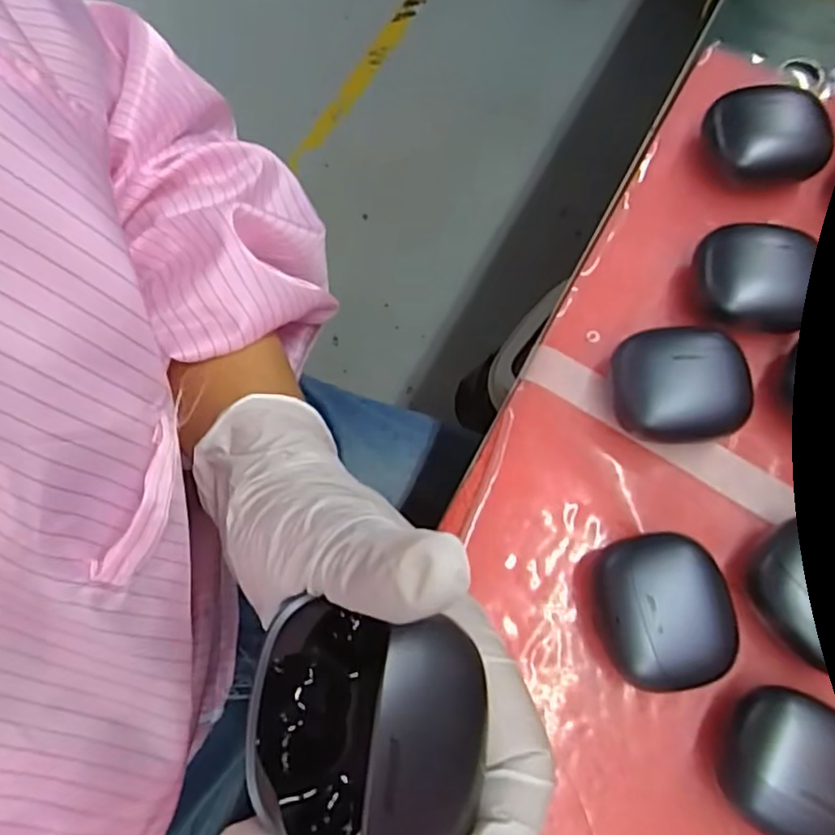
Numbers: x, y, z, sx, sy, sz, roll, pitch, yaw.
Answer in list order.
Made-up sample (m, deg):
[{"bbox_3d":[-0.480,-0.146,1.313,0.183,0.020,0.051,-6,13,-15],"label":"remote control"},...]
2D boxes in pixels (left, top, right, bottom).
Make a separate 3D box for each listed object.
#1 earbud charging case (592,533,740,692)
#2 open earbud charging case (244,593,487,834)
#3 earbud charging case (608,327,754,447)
[{"bbox_3d":[0.094,0.075,0.244,0.045,0.029,0.055,-9,73,-3],"label":"earbud charging case"},{"bbox_3d":[-0.014,0.072,0.145,0.054,0.030,0.052,3,73,1],"label":"open earbud charging case"},{"bbox_3d":[0.112,-0.012,0.270,0.051,0.031,0.046,-1,73,0],"label":"earbud charging case"}]

